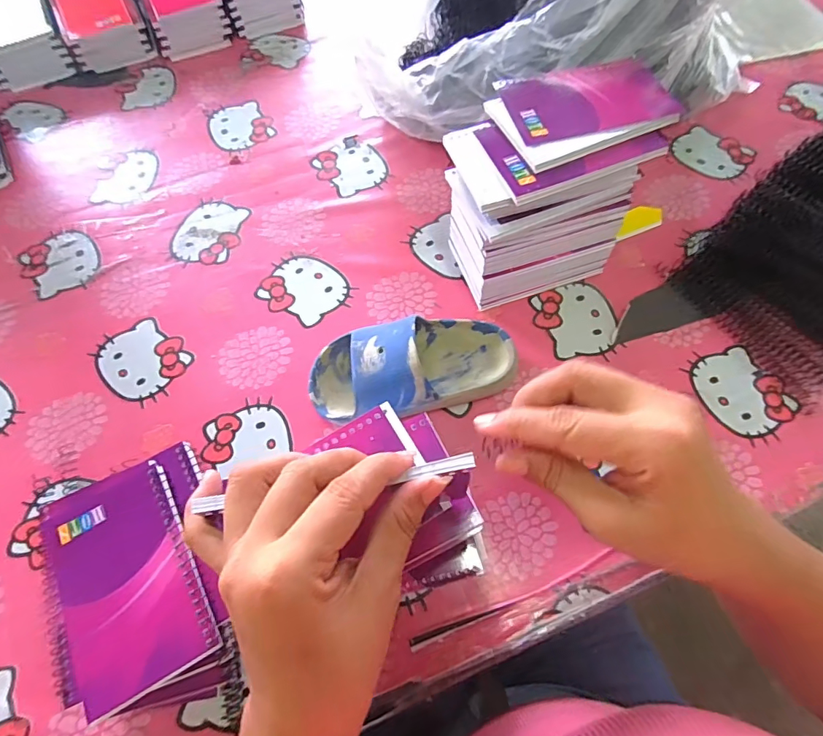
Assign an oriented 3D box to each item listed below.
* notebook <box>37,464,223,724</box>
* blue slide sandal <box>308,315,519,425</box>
[{"bbox_3d":[-0.193,0.139,0.305,0.095,0.012,0.137,-27,69,-10],"label":"notebook"},{"bbox_3d":[0.002,-0.003,0.392,0.173,0.062,0.083,-10,66,-3],"label":"blue slide sandal"}]

